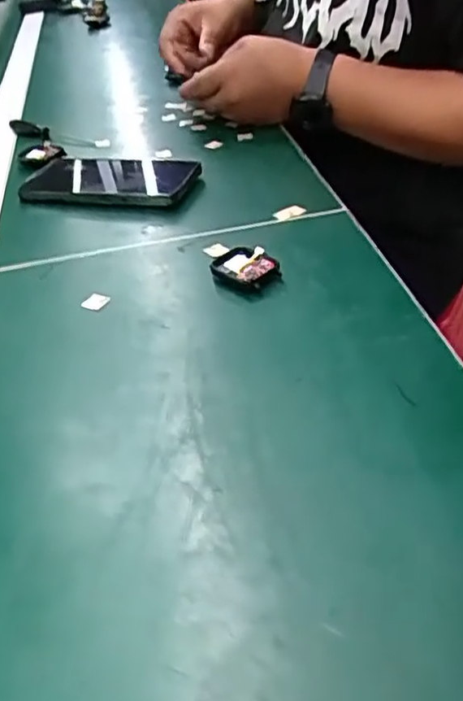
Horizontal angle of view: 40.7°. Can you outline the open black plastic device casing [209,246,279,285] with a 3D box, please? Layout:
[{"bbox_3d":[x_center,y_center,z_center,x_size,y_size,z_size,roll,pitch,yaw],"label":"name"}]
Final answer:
[{"bbox_3d":[0.011,-0.061,0.456,0.044,0.014,0.036,27,50,35],"label":"open black plastic device casing"}]

